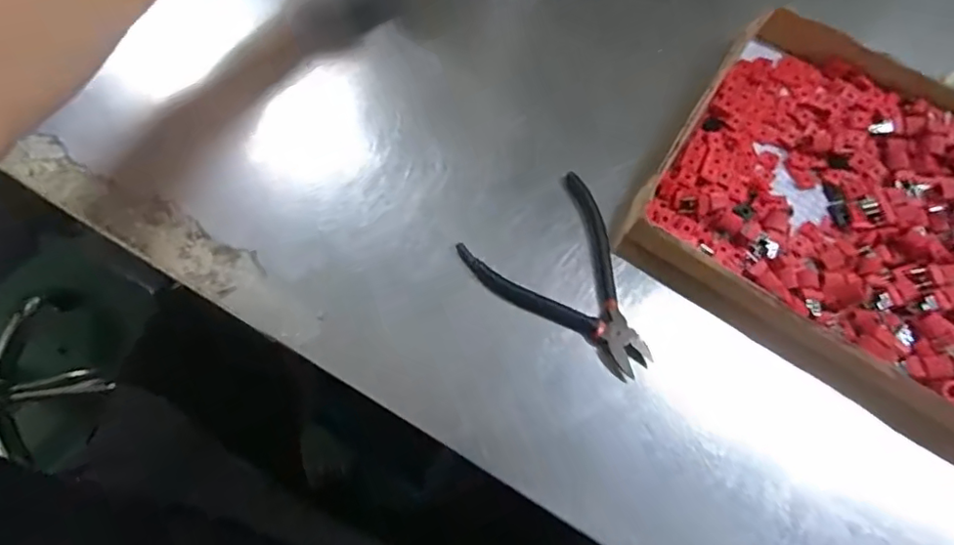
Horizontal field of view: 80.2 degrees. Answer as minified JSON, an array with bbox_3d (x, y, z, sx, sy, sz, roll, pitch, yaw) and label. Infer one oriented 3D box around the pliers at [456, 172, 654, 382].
[{"bbox_3d":[0.073,0.008,0.408,0.110,0.019,0.138,-36,76,-10],"label":"pliers"}]

